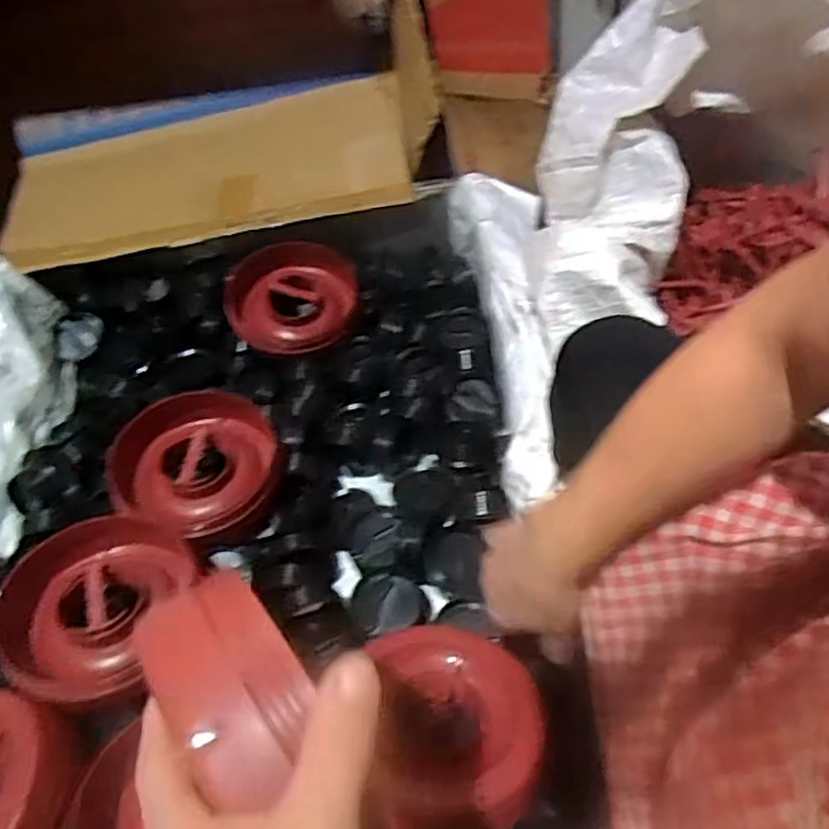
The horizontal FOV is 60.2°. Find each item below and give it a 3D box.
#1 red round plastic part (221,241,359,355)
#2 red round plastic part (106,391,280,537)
[{"bbox_3d":[-0.154,-0.149,0.928,0.172,0.070,0.161,-18,45,-11],"label":"red round plastic part"},{"bbox_3d":[-0.217,0.051,0.735,0.163,0.067,0.162,-4,44,4],"label":"red round plastic part"}]

